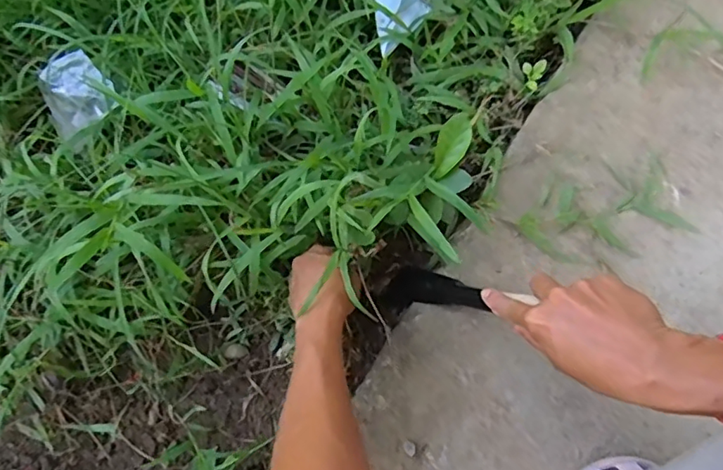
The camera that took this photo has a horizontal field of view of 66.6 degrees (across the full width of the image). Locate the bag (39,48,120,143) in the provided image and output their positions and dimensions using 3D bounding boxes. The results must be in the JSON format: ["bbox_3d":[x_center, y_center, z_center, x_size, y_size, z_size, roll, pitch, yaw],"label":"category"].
[{"bbox_3d":[-0.306,-0.145,0.594,0.077,0.060,0.090,-44,79,-9],"label":"bag"}]

